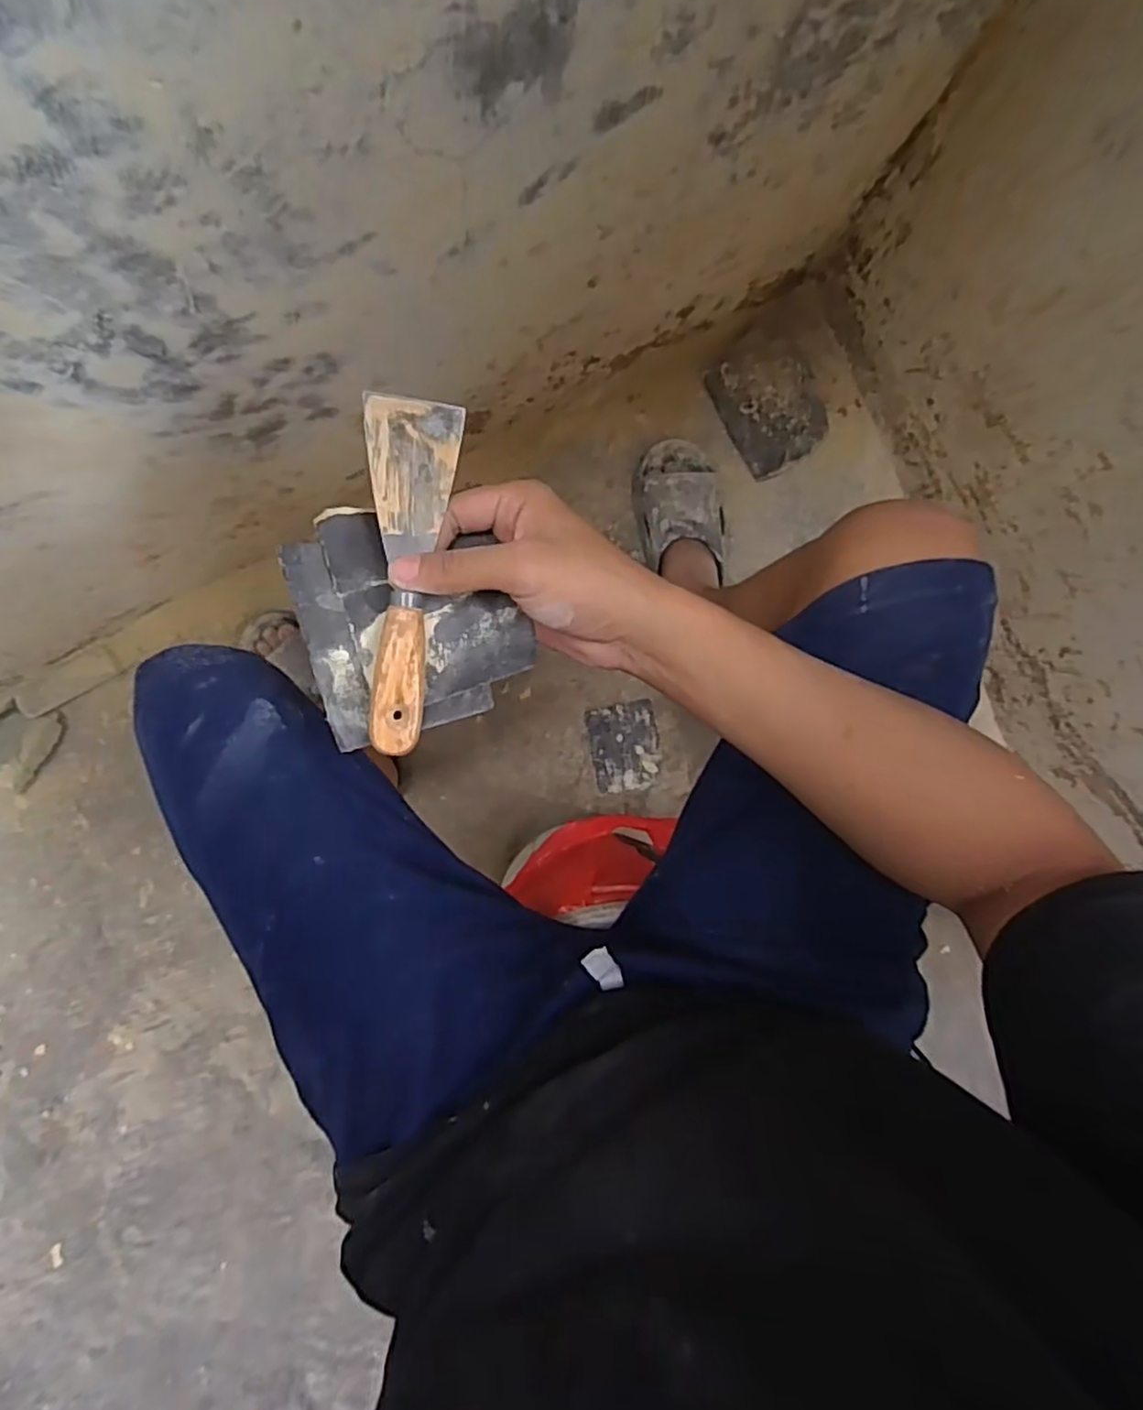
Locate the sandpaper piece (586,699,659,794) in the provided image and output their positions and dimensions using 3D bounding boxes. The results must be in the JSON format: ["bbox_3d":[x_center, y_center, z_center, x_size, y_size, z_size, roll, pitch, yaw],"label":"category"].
[{"bbox_3d":[0.073,0.057,0.946,0.092,0.009,0.119,-10,101,-1],"label":"sandpaper piece"}]

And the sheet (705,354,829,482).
[{"bbox_3d":[0.257,-0.384,0.894,0.121,0.008,0.148,-29,100,4],"label":"sheet"}]

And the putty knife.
[{"bbox_3d":[-0.082,-0.064,0.348,0.042,0.014,0.174,3,93,-2],"label":"putty knife"}]

